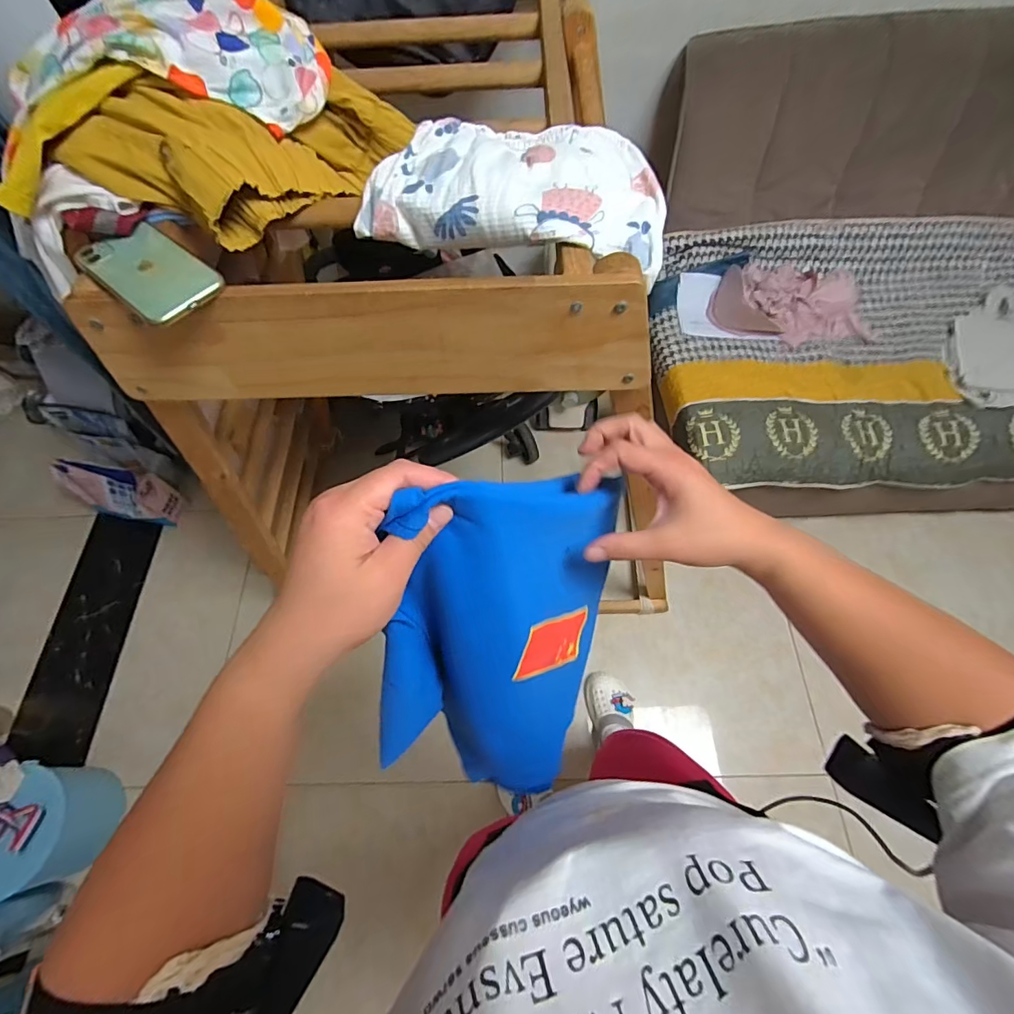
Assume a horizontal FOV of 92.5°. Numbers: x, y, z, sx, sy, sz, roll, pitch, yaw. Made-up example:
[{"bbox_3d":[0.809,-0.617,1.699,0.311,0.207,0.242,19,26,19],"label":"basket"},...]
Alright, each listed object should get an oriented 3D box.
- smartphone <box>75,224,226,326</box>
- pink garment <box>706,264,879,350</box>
[{"bbox_3d":[-0.335,-0.221,0.456,0.144,0.010,0.075,36,71,19],"label":"smartphone"},{"bbox_3d":[0.821,-0.597,1.386,0.477,0.143,0.251,-9,63,-2],"label":"pink garment"}]

